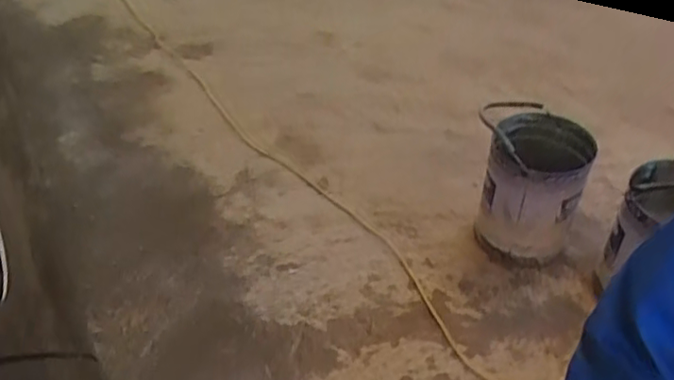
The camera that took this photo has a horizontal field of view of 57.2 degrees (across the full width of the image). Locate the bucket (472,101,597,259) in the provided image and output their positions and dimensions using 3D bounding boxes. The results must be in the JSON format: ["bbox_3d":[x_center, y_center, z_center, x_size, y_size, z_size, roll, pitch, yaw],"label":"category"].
[{"bbox_3d":[0.542,-0.016,1.701,0.270,0.310,0.285,0,40,0],"label":"bucket"}]

